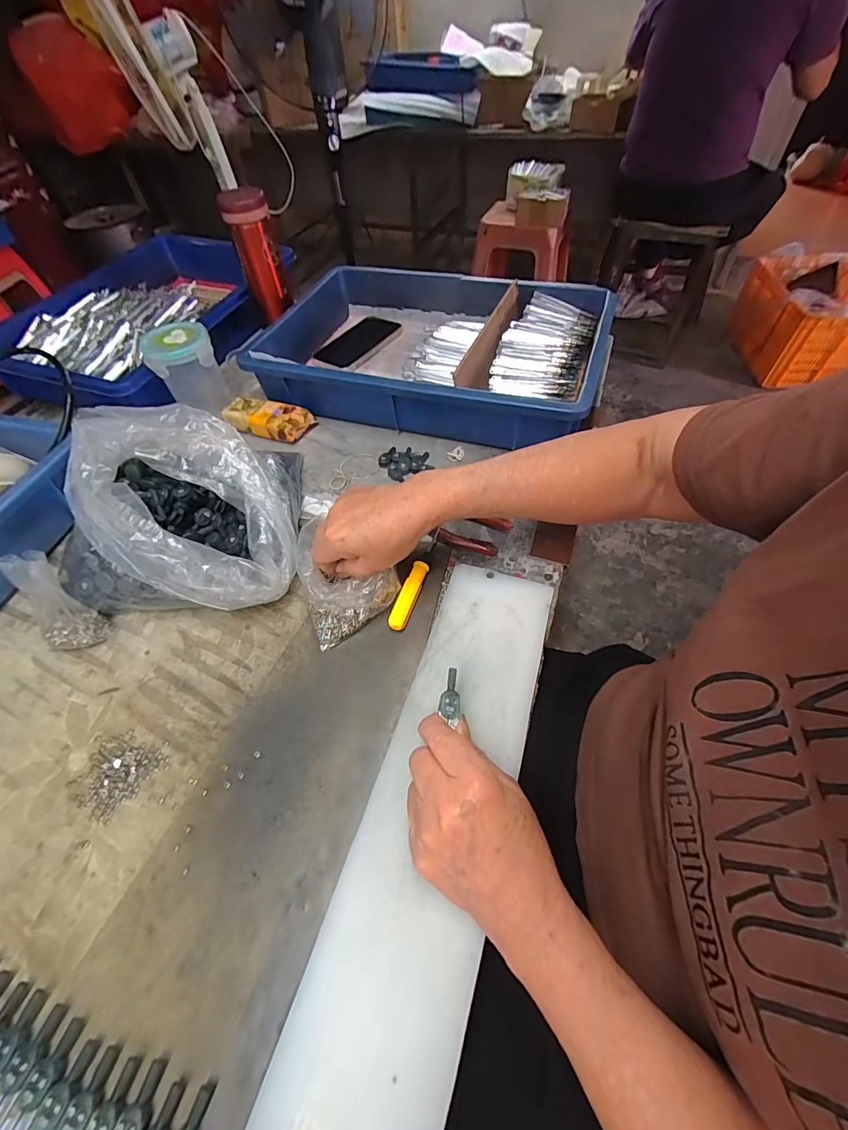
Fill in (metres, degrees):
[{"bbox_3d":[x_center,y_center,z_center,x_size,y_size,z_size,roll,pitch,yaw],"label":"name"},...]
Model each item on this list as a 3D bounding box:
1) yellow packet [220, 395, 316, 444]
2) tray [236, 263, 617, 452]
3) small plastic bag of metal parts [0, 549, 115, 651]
[{"bbox_3d":[-0.201,-0.189,0.551,0.105,0.030,0.048,13,56,12],"label":"yellow packet"},{"bbox_3d":[-0.004,-0.291,0.575,0.440,0.090,0.284,14,56,13],"label":"tray"},{"bbox_3d":[-0.322,0.033,0.365,0.052,0.096,0.038,-29,35,-20],"label":"small plastic bag of metal parts"}]

